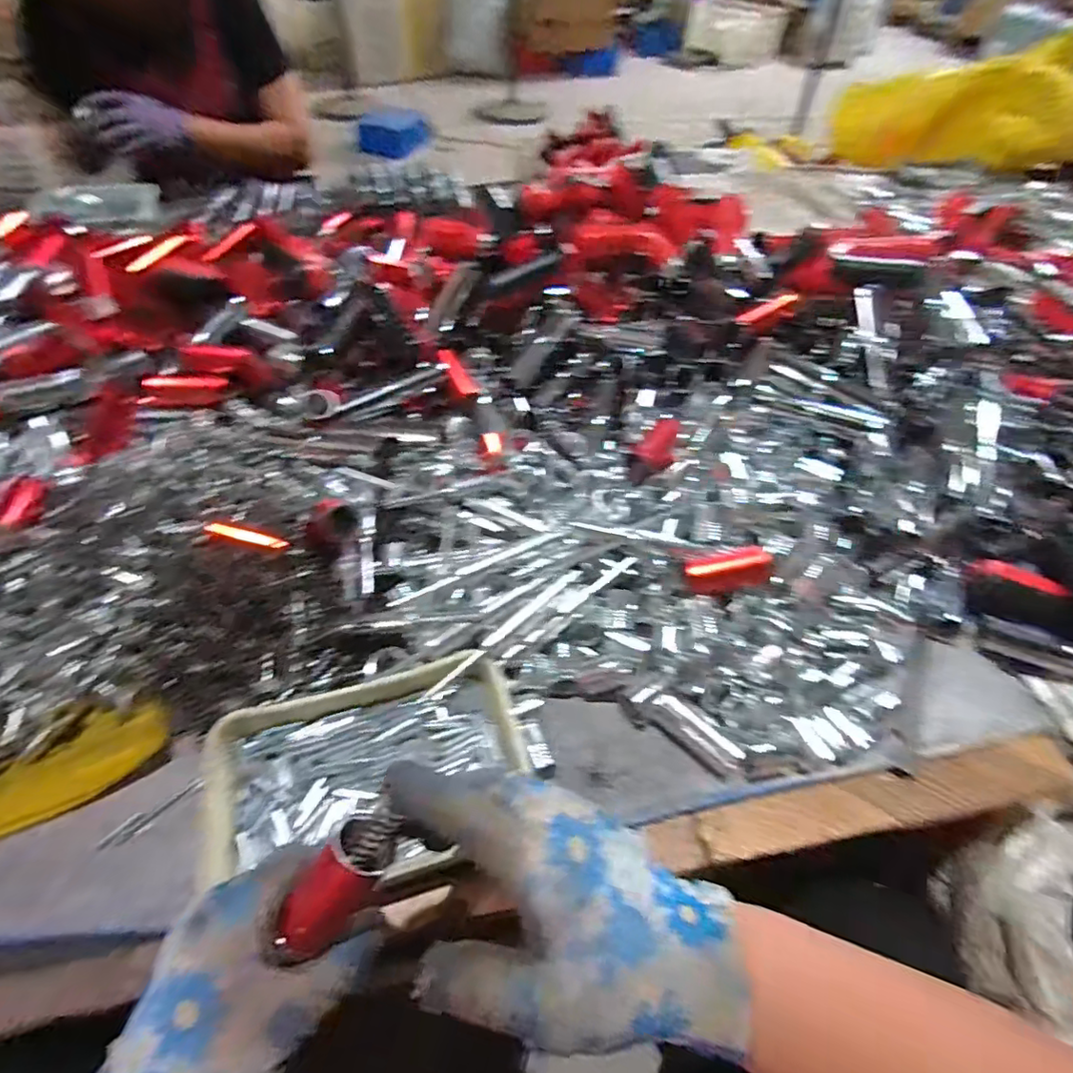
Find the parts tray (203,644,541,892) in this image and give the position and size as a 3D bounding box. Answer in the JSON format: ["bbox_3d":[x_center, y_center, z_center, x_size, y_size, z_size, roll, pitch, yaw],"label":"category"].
[{"bbox_3d":[-0.114,0.162,0.403,0.206,0.032,0.136,-12,53,-13],"label":"parts tray"}]

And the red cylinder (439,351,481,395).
[{"bbox_3d":[-0.088,-0.181,0.642,0.019,0.011,0.060,-33,88,-23],"label":"red cylinder"}]

